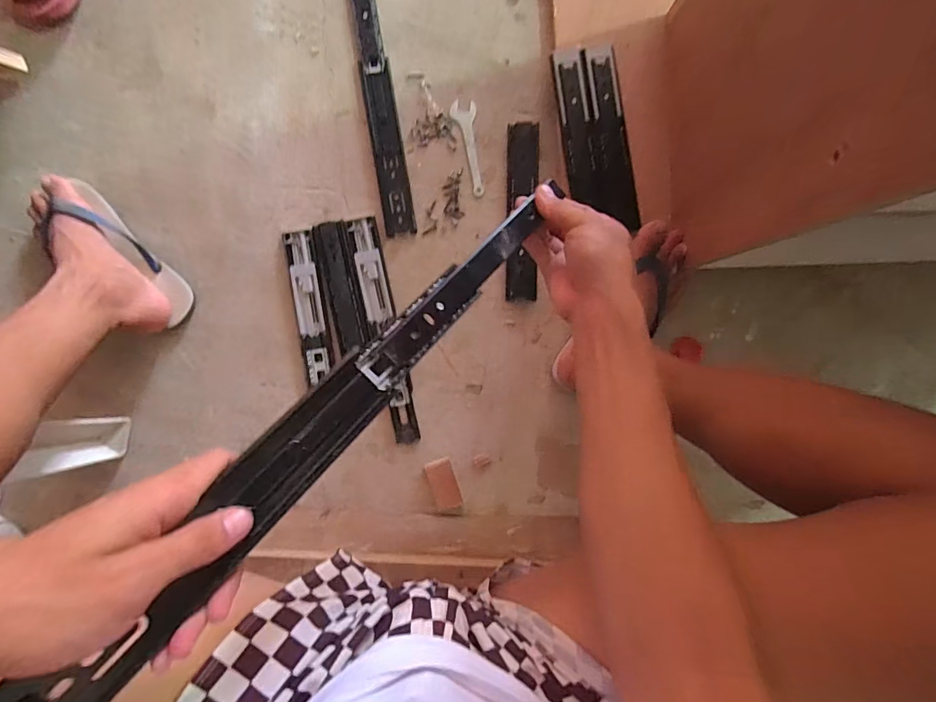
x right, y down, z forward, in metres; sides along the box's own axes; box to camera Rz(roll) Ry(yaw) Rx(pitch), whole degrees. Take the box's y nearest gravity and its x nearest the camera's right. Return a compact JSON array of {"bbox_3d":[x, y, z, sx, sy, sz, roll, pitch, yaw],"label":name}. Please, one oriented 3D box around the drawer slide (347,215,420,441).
[{"bbox_3d":[-0.121,-0.027,0.659,0.050,0.008,0.317,-11,90,-1],"label":"drawer slide"}]

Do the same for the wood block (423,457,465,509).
[{"bbox_3d":[-0.032,0.185,0.662,0.034,0.025,0.070,-21,90,-1],"label":"wood block"}]

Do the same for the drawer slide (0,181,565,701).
[{"bbox_3d":[-0.075,0.028,0.315,0.043,0.021,0.443,40,64,0],"label":"drawer slide"}]

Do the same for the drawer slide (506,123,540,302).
[{"bbox_3d":[0.076,-0.195,0.663,0.043,0.011,0.246,1,90,-1],"label":"drawer slide"}]

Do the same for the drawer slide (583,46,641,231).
[{"bbox_3d":[0.197,-0.289,0.643,0.044,0.009,0.247,-8,90,-1],"label":"drawer slide"}]

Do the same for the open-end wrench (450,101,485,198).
[{"bbox_3d":[0.004,-0.287,0.668,0.035,0.004,0.137,-11,90,-1],"label":"open-end wrench"}]

